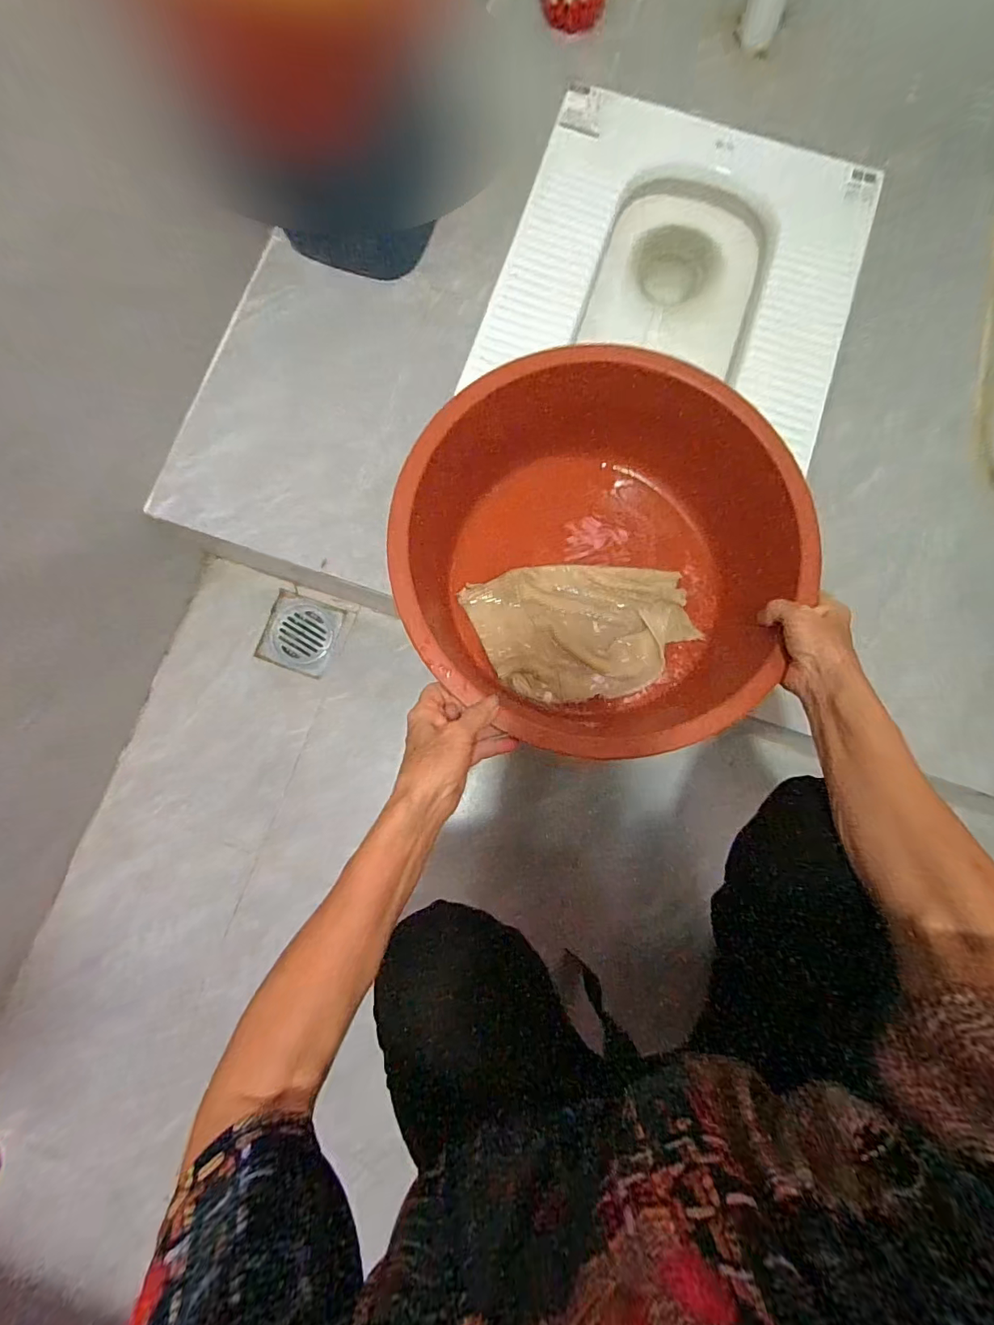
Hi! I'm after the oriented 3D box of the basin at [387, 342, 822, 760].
[{"bbox_3d":[0.100,-0.082,0.516,0.374,0.171,0.345,0,80,0],"label":"basin"}]

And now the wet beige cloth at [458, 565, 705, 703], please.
[{"bbox_3d":[0.094,-0.036,0.540,0.240,0.015,0.148,-5,82,-1],"label":"wet beige cloth"}]

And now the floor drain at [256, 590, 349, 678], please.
[{"bbox_3d":[-0.283,-0.042,0.703,0.101,0.010,0.105,18,81,4],"label":"floor drain"}]

